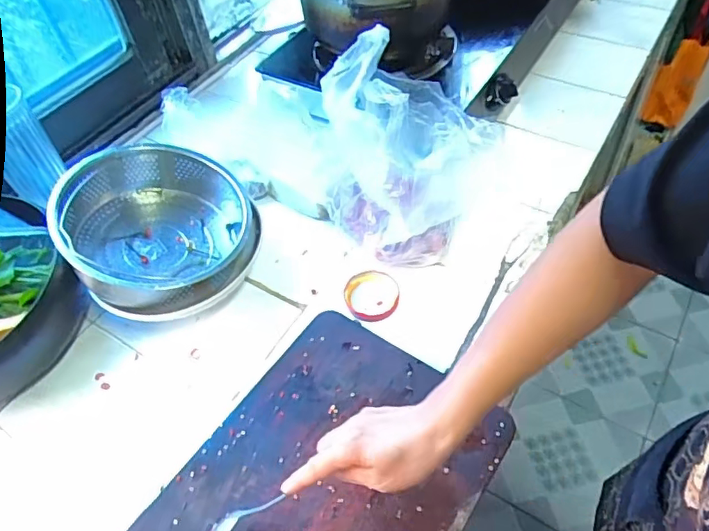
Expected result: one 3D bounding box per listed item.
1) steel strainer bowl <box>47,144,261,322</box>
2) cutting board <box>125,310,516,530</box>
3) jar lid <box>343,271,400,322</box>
[{"bbox_3d":[-0.231,-0.050,0.650,0.198,0.118,0.209,-3,51,4],"label":"steel strainer bowl"},{"bbox_3d":[-0.036,0.218,0.514,0.252,0.015,0.340,29,61,22],"label":"cutting board"},{"bbox_3d":[0.021,0.040,0.667,0.065,0.016,0.068,-3,51,4],"label":"jar lid"}]

